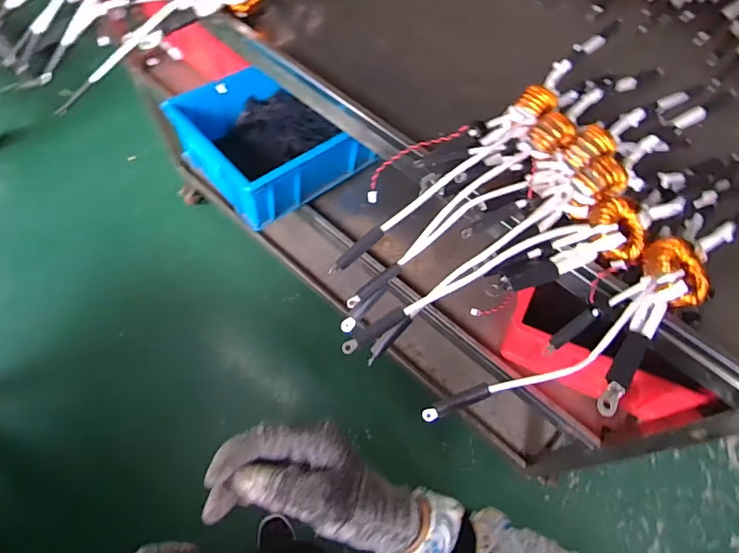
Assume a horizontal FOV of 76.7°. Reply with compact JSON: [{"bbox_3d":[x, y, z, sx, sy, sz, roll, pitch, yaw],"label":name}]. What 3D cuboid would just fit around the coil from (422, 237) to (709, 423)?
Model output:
[{"bbox_3d":[0.240,0.079,0.506,0.369,0.068,0.105,-30,68,-17],"label":"coil"}]

